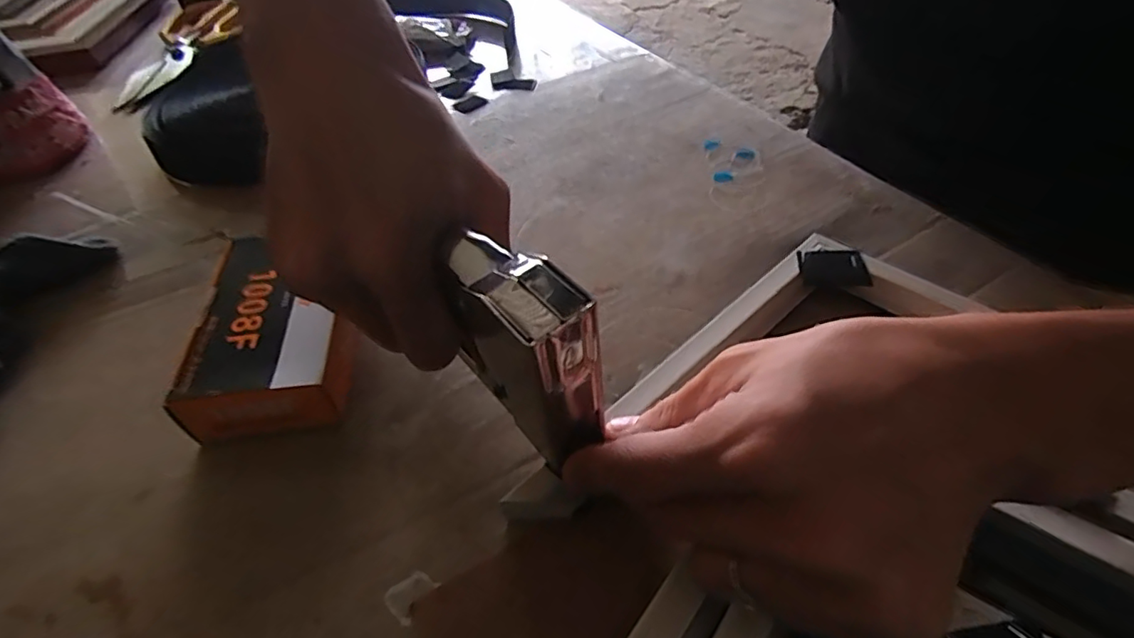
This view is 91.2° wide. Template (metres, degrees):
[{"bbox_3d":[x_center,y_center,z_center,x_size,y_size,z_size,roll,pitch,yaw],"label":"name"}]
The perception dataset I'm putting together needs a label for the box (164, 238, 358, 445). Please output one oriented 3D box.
[{"bbox_3d":[-0.129,0.006,0.255,0.065,0.034,0.093,-6,47,0],"label":"box"}]

